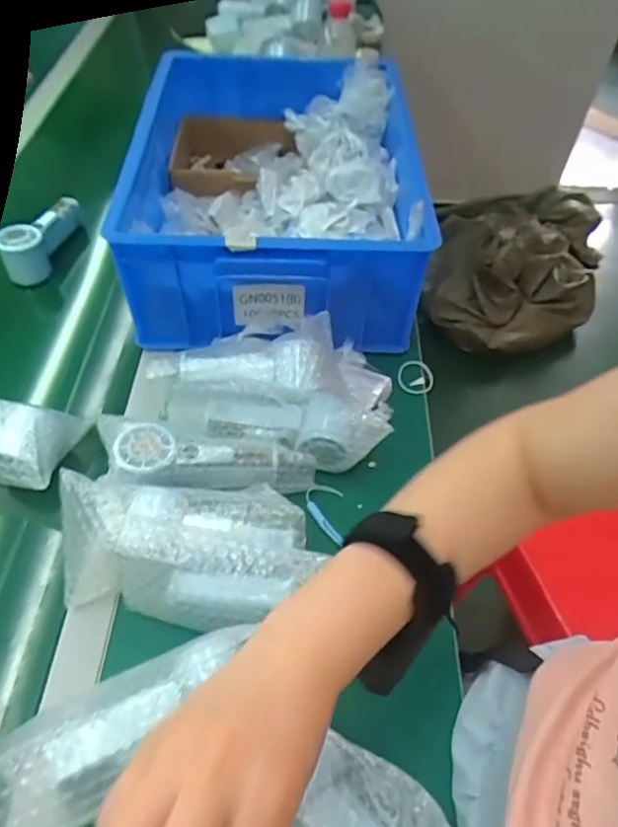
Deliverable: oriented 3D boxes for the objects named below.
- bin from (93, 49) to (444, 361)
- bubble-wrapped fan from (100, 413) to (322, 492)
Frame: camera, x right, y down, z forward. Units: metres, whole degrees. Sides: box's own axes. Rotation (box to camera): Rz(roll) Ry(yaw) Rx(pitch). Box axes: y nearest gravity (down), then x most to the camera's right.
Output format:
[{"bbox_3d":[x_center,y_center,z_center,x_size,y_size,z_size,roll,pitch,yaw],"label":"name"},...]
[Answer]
[{"bbox_3d":[-0.046,-0.302,0.770,0.337,0.151,0.483,-1,53,-3],"label":"bin"},{"bbox_3d":[-0.104,0.045,0.562,0.217,0.044,0.076,5,52,2],"label":"bubble-wrapped fan"}]

